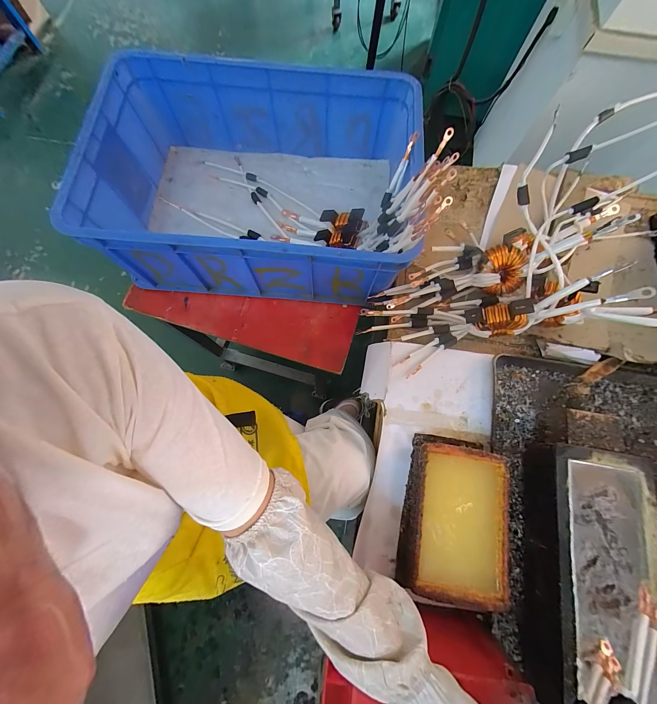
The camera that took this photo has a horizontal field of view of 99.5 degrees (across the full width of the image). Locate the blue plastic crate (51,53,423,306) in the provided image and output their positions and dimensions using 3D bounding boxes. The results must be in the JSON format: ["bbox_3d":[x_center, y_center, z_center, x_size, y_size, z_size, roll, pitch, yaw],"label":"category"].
[{"bbox_3d":[-0.144,-0.347,0.585,0.584,0.198,0.427,4,75,0],"label":"blue plastic crate"}]

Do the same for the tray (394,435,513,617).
[{"bbox_3d":[0.190,0.249,0.426,0.135,0.067,0.217,10,75,1],"label":"tray"}]

